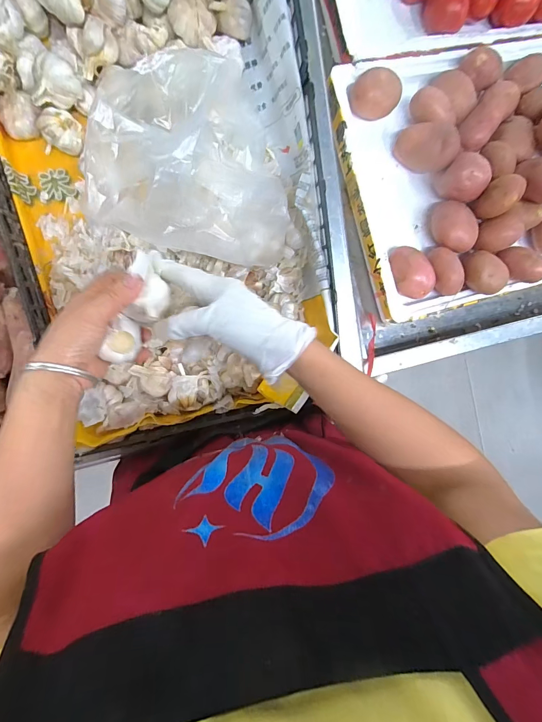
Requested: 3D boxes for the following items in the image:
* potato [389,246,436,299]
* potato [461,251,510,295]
[{"bbox_3d":[0.255,-0.162,0.646,0.078,0.050,0.098,-9,92,-10],"label":"potato"},{"bbox_3d":[0.390,-0.162,0.640,0.075,0.052,0.084,-19,94,-9],"label":"potato"}]

